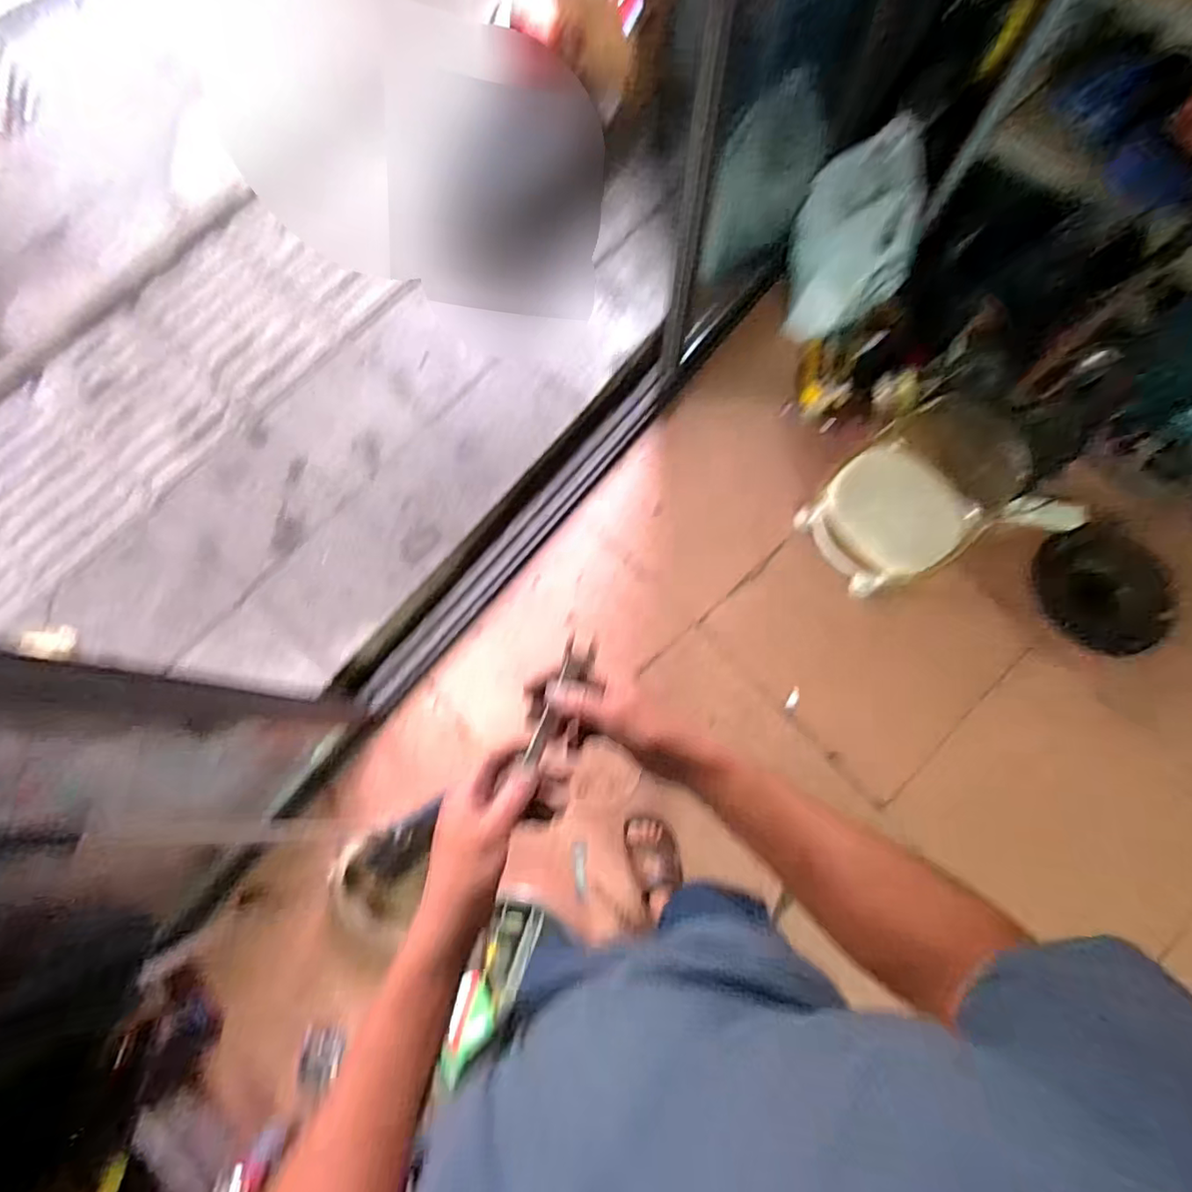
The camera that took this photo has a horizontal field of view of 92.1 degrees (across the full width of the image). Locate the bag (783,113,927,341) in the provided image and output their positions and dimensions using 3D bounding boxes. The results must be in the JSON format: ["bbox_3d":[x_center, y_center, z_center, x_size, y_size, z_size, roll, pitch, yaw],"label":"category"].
[{"bbox_3d":[0.644,-0.895,1.454,0.291,0.106,0.420,11,116,36],"label":"bag"}]

